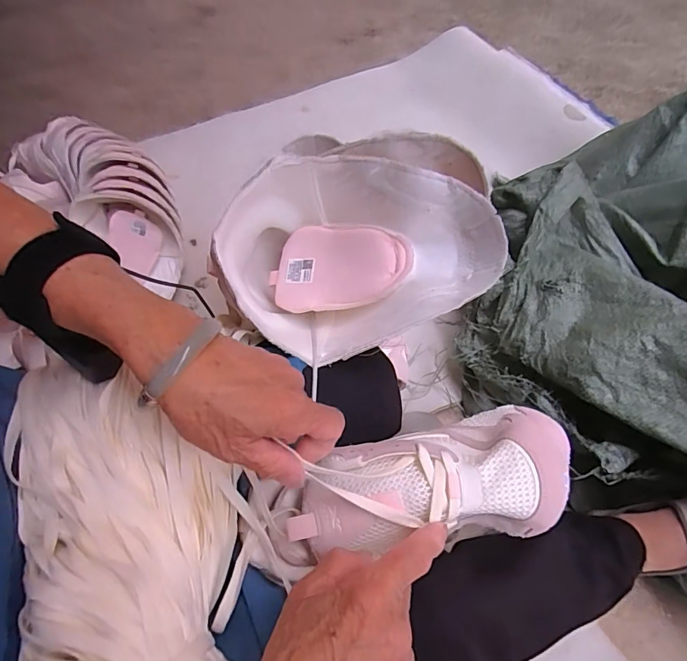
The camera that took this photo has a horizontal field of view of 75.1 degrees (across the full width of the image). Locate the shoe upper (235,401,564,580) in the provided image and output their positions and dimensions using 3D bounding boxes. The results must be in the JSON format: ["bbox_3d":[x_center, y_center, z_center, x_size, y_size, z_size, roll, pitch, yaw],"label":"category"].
[{"bbox_3d":[0.046,0.115,0.313,0.236,0.063,0.081,-14,67,-1],"label":"shoe upper"}]

